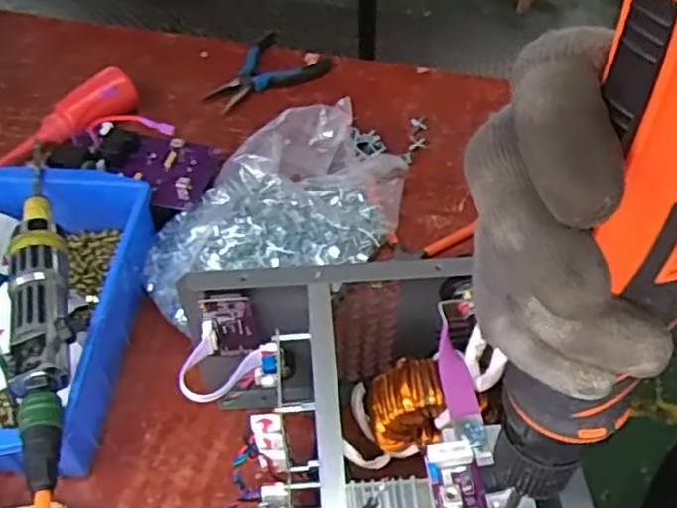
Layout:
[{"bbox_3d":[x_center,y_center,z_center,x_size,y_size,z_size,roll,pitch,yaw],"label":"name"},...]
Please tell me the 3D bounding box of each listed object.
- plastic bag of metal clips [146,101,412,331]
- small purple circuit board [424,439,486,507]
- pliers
[{"bbox_3d":[-0.039,-0.041,0.606,0.277,0.099,0.140,-33,57,-25],"label":"plastic bag of metal clips"},{"bbox_3d":[0.061,0.125,0.353,0.026,0.015,0.055,-7,62,-6],"label":"small purple circuit board"},{"bbox_3d":[-0.084,-0.201,0.795,0.098,0.019,0.138,28,55,22],"label":"pliers"}]

